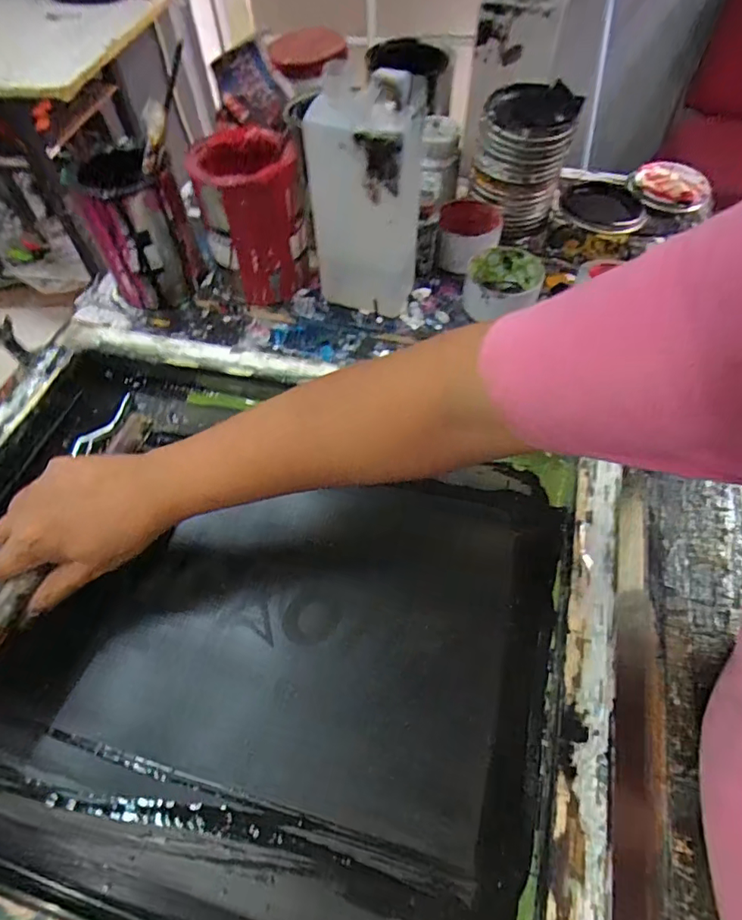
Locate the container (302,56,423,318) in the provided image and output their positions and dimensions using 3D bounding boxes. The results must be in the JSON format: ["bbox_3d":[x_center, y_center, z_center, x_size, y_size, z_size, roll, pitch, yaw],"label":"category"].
[{"bbox_3d":[-0.005,-0.248,0.507,0.103,0.238,0.065,2,58,3],"label":"container"}]

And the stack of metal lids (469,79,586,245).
[{"bbox_3d":[0.172,-0.350,0.601,0.103,0.130,0.104,-7,58,-3],"label":"stack of metal lids"}]

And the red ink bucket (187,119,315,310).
[{"bbox_3d":[-0.125,-0.257,0.560,0.104,0.155,0.110,-10,58,-5],"label":"red ink bucket"}]

